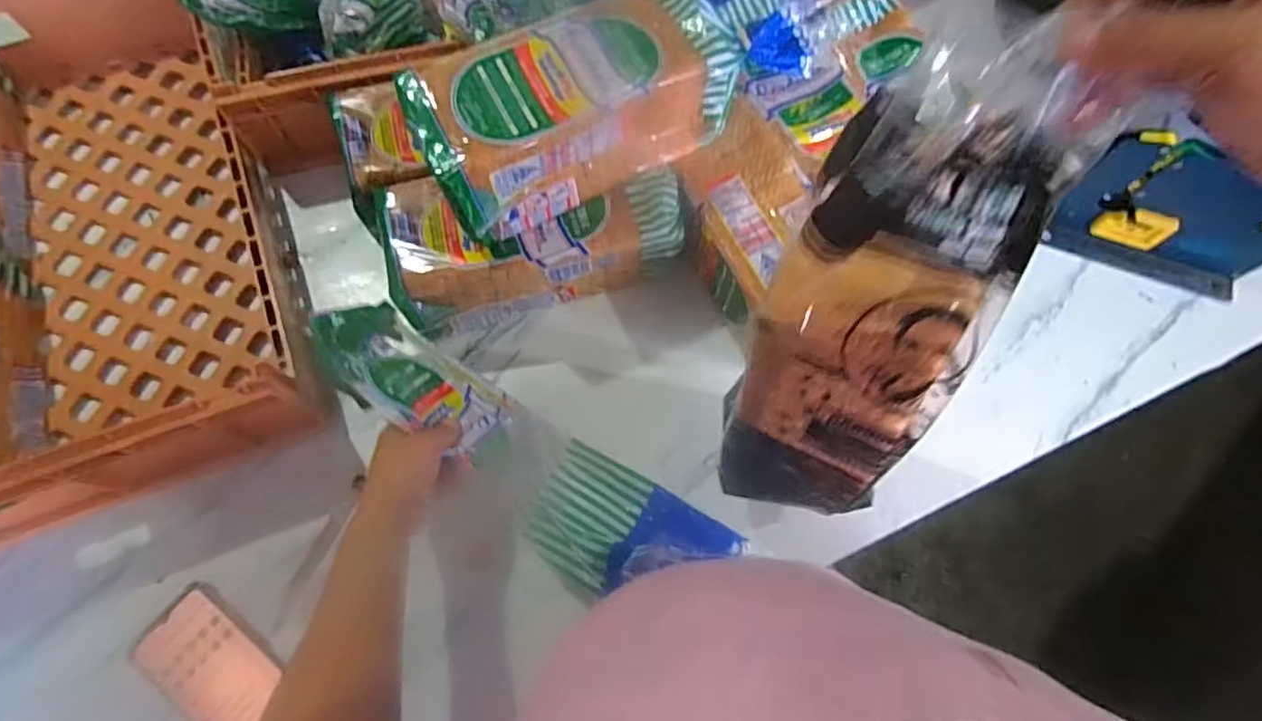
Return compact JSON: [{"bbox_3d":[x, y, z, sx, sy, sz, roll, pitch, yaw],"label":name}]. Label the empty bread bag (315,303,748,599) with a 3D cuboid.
[{"bbox_3d":[-0.104,0.082,0.547,0.408,0.097,0.103,33,73,11],"label":"empty bread bag"}]

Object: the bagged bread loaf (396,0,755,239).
[{"bbox_3d":[-0.034,-0.228,0.566,0.307,0.106,0.122,-27,73,-11],"label":"bagged bread loaf"}]

